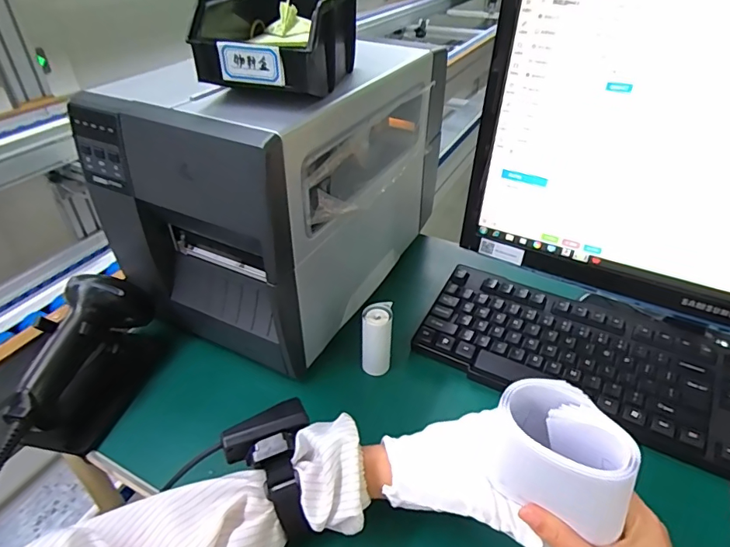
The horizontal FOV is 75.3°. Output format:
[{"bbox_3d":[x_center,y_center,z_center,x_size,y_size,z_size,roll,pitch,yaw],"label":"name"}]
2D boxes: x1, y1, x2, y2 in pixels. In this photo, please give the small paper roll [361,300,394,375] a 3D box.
[{"bbox_3d":[0.014,0.072,0.530,0.034,0.079,0.041,0,36,0],"label":"small paper roll"}]

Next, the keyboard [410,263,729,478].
[{"bbox_3d":[0.285,0.105,0.505,0.455,0.038,0.163,18,40,24],"label":"keyboard"}]

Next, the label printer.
[{"bbox_3d":[-0.102,-0.111,0.628,0.285,0.314,0.410,17,40,22],"label":"label printer"}]

